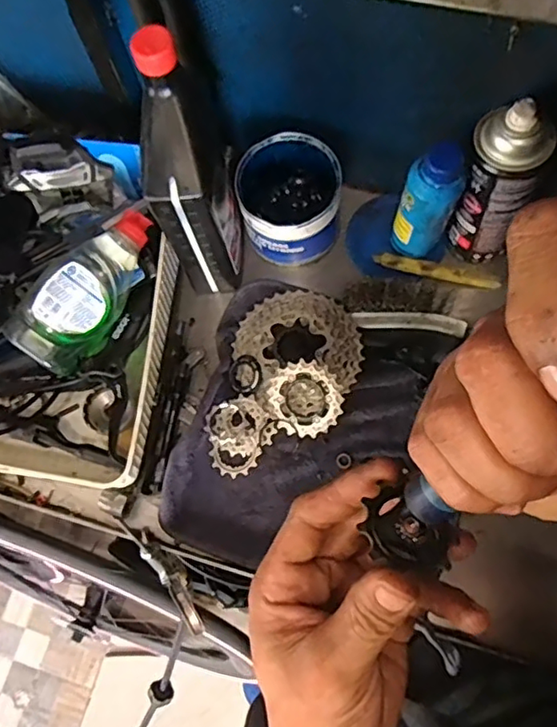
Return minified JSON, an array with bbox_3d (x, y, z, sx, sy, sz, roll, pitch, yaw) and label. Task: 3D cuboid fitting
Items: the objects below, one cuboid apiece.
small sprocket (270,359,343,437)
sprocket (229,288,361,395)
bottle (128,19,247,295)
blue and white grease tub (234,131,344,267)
[{"bbox_3d":[0.029,0.034,0.567,0.070,0.012,0.064,1,94,10],"label":"small sprocket"},{"bbox_3d":[0.022,-0.020,0.589,0.118,0.023,0.127,-2,71,4],"label":"sprocket"},{"bbox_3d":[-0.069,-0.157,0.514,0.057,0.256,0.105,1,71,5],"label":"bottle"},{"bbox_3d":[0.011,-0.168,0.601,0.101,0.092,0.115,0,71,5],"label":"blue and white grease tub"}]

